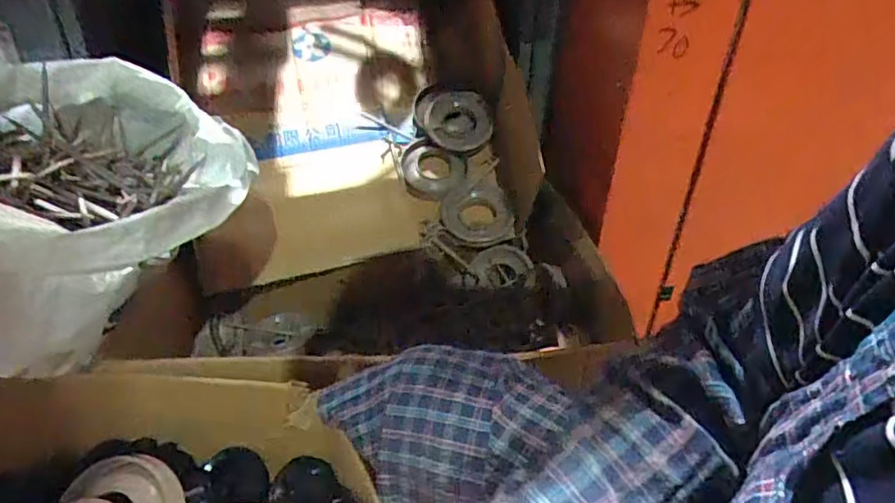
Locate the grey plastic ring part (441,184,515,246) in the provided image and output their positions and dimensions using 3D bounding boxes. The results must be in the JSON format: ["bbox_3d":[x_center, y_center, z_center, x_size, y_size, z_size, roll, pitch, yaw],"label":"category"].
[{"bbox_3d":[0.053,-0.066,1.035,0.124,0.108,0.027,-6,-4,-2],"label":"grey plastic ring part"}]

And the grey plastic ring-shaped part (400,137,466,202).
[{"bbox_3d":[-0.026,-0.149,1.085,0.116,0.108,0.040,18,-3,-7],"label":"grey plastic ring-shaped part"}]

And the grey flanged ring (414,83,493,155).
[{"bbox_3d":[0.010,-0.255,1.116,0.137,0.128,0.080,-1,14,-28],"label":"grey flanged ring"}]

